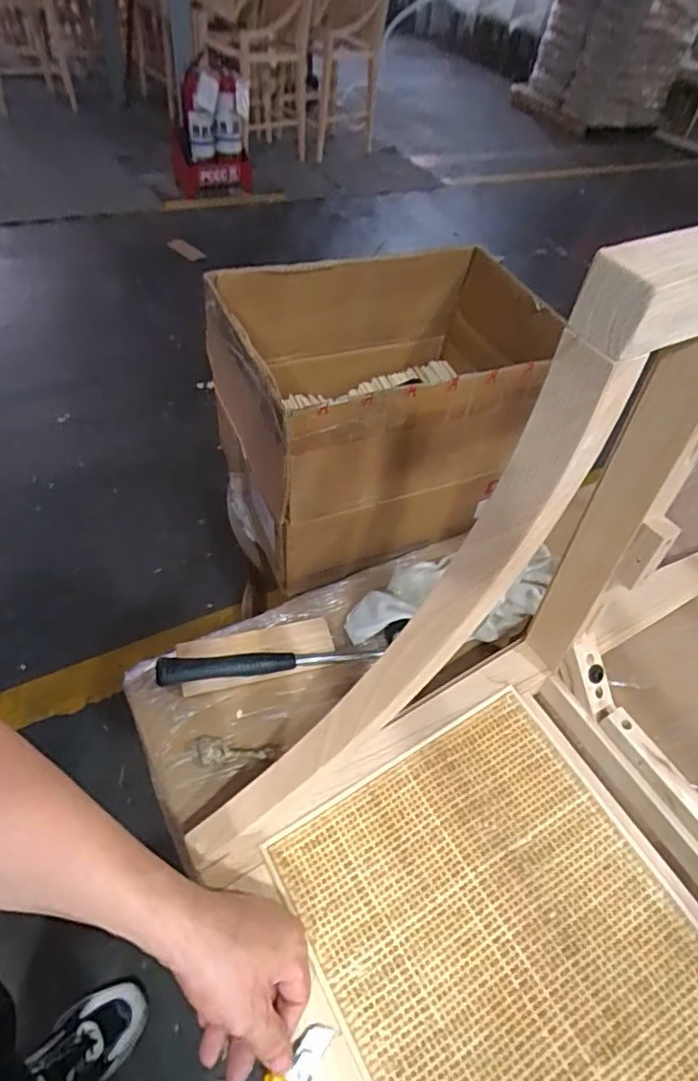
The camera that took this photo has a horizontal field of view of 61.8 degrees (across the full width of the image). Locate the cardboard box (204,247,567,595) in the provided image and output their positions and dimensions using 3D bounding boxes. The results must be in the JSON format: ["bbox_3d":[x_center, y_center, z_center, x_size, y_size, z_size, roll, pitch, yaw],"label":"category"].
[{"bbox_3d":[0.027,-0.178,0.795,0.371,0.277,0.320,-12,52,-18],"label":"cardboard box"}]

